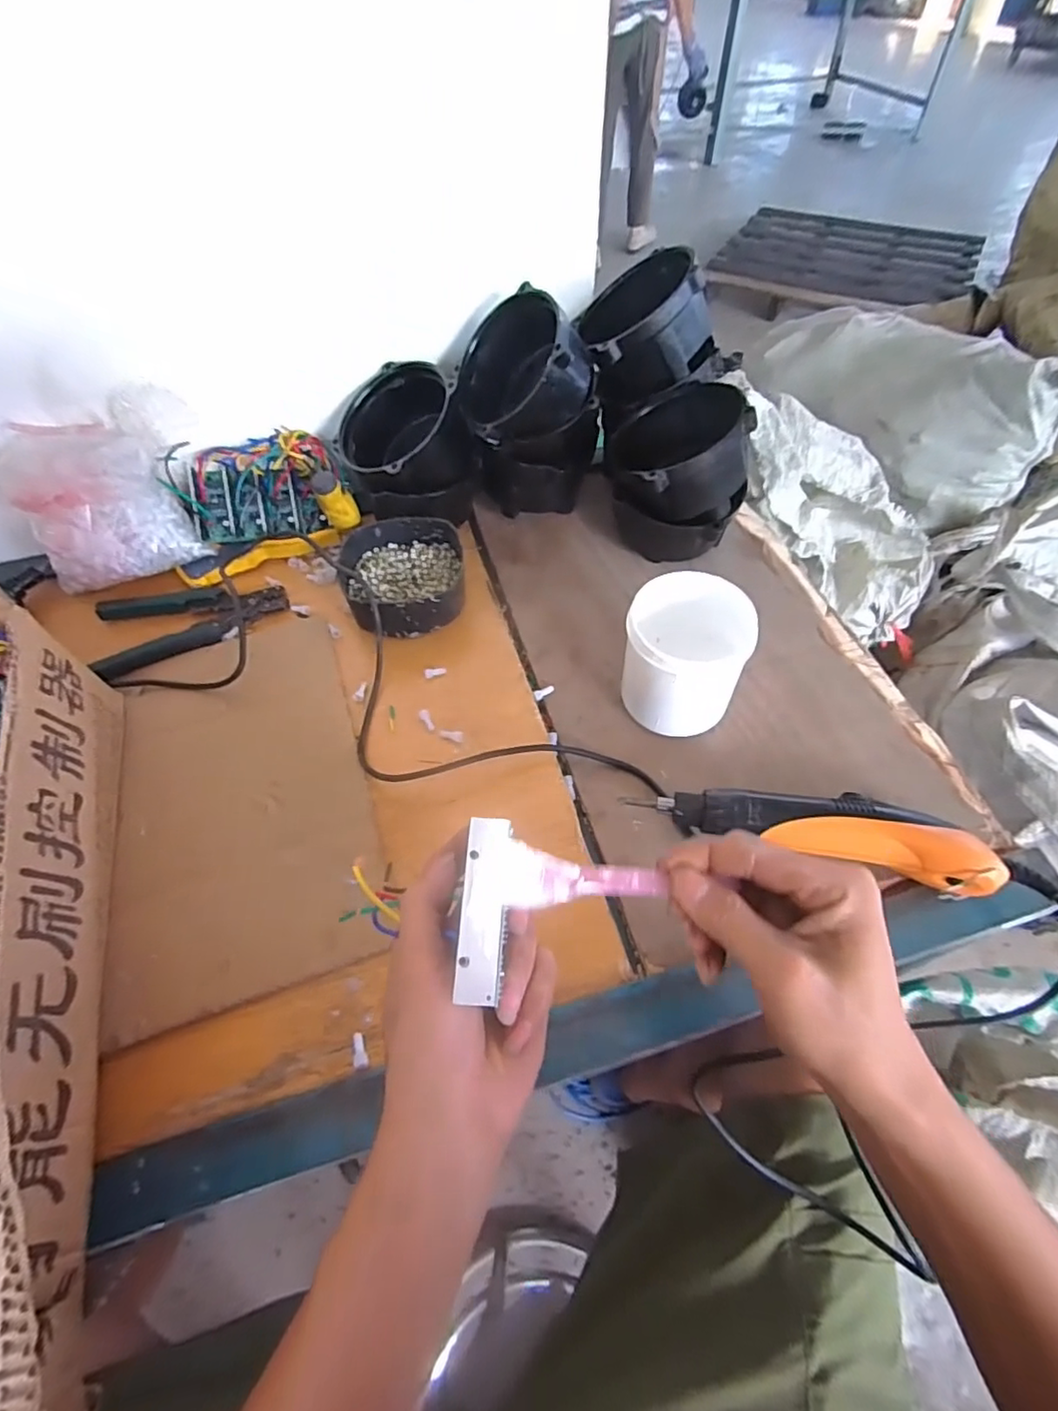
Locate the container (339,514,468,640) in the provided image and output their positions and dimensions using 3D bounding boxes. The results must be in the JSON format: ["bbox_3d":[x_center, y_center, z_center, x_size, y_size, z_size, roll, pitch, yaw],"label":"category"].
[{"bbox_3d":[-0.122,-0.126,0.596,0.115,0.051,0.126,-1,55,1],"label":"container"}]

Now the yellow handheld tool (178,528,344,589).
[{"bbox_3d":[-0.285,-0.161,0.634,0.166,0.021,0.037,-14,56,-8],"label":"yellow handheld tool"}]

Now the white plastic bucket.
[{"bbox_3d":[0.123,-0.034,0.485,0.091,0.116,0.081,24,59,18],"label":"white plastic bucket"}]

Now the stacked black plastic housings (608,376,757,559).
[{"bbox_3d":[0.145,-0.225,0.591,0.123,0.158,0.137,-1,55,1],"label":"stacked black plastic housings"}]

